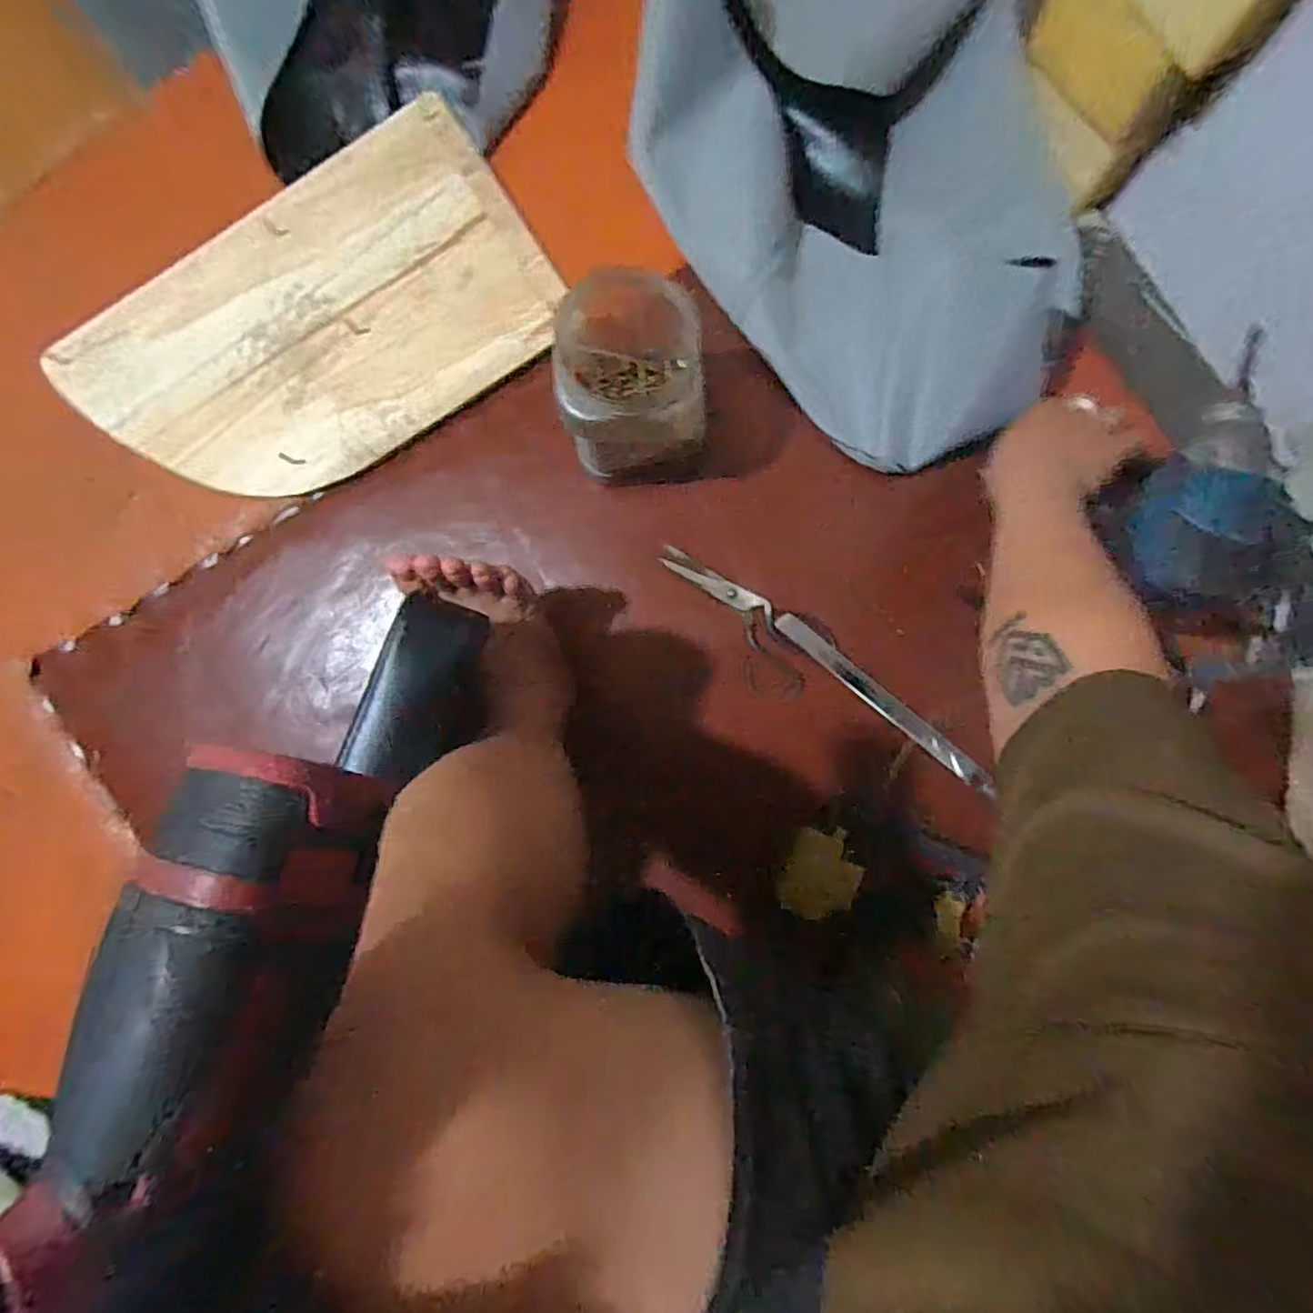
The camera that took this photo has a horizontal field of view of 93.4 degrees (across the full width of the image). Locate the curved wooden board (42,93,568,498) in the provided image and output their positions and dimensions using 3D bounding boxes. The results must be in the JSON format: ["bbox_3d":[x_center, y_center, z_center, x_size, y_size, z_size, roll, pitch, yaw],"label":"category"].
[{"bbox_3d":[-0.377,-0.359,0.666,0.505,0.015,0.305,-31,89,3],"label":"curved wooden board"}]

